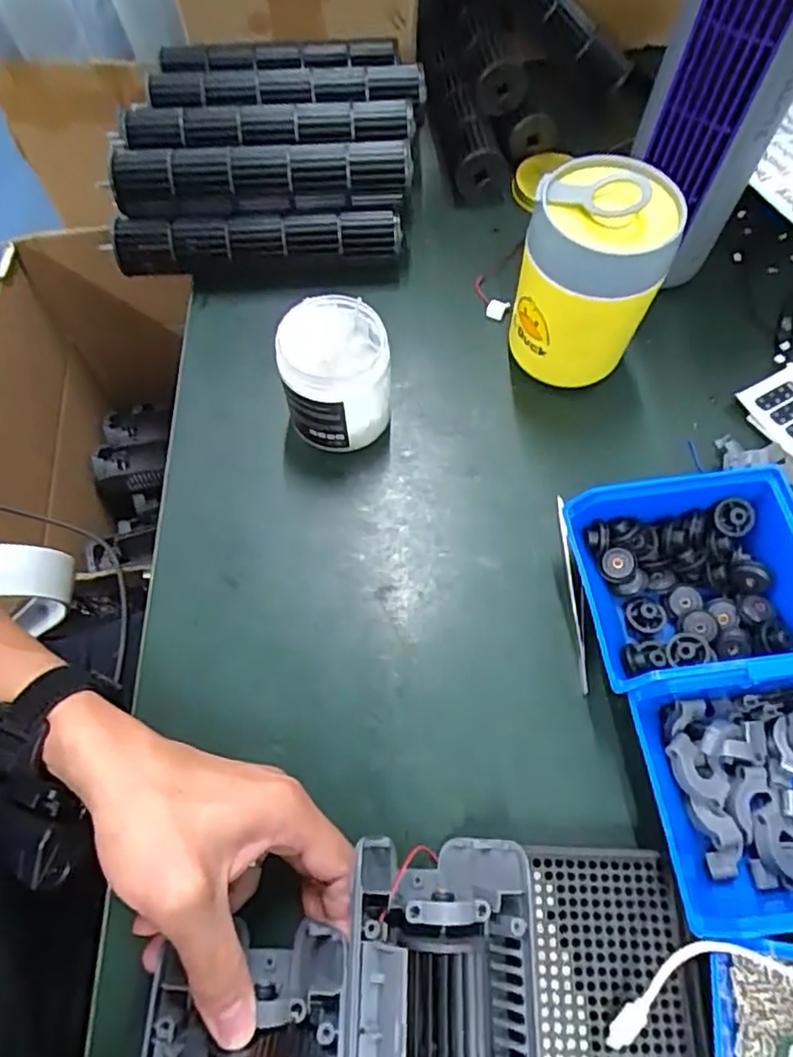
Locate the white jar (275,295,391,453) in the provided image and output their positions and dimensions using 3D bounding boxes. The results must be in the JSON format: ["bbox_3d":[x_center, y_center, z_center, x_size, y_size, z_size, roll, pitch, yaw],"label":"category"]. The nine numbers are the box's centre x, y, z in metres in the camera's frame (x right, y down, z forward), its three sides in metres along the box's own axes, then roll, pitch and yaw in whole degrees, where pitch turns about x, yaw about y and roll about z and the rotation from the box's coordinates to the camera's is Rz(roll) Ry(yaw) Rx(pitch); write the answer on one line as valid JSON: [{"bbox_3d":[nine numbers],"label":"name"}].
[{"bbox_3d":[-0.039,-0.103,0.442,0.068,0.091,0.073,0,66,0],"label":"white jar"}]

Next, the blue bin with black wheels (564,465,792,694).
[{"bbox_3d":[0.181,0.035,0.379,0.141,0.064,0.117,-7,62,-2],"label":"blue bin with black wheels"}]

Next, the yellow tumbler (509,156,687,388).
[{"bbox_3d":[0.129,-0.164,0.438,0.093,0.141,0.085,12,63,8],"label":"yellow tumbler"}]

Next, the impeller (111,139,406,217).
[{"bbox_3d":[-0.107,-0.279,0.488,0.230,0.032,0.037,0,66,0],"label":"impeller"}]

